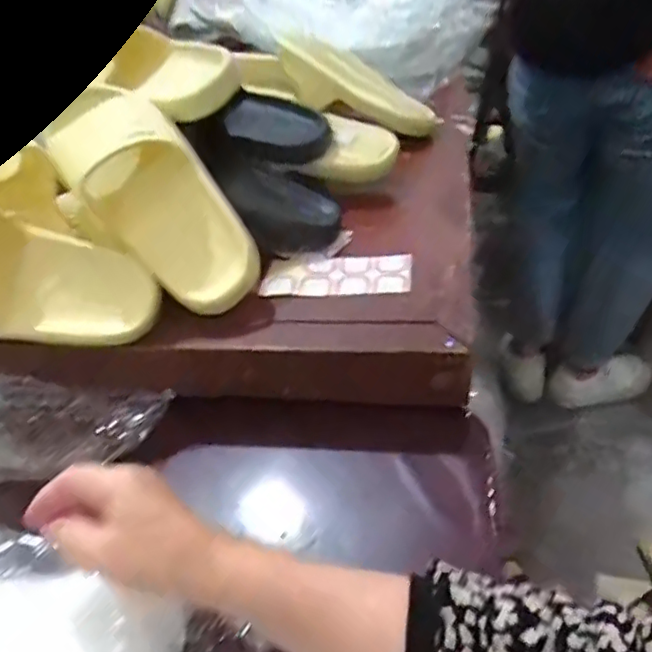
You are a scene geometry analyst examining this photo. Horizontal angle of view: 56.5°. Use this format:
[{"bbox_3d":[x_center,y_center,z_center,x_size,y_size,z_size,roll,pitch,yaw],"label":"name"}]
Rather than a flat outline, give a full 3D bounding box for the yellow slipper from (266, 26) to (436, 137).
[{"bbox_3d":[0.019,-0.335,0.816,0.120,0.077,0.309,-20,40,-19],"label":"yellow slipper"}]

